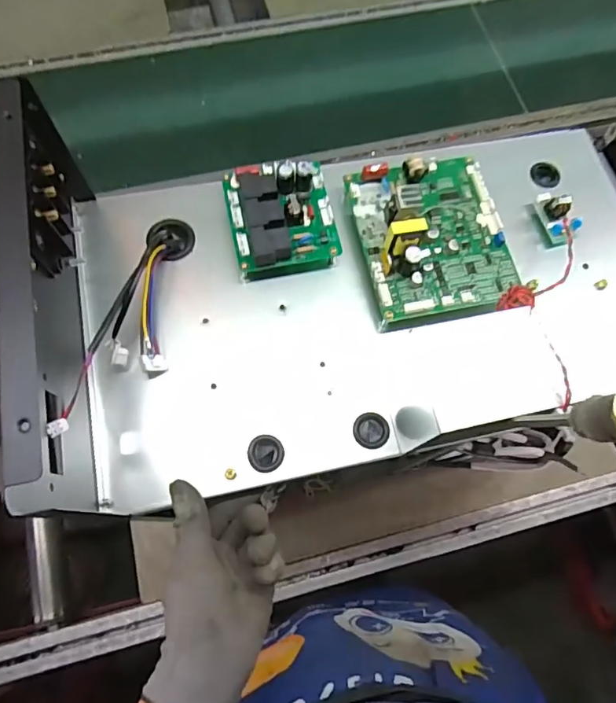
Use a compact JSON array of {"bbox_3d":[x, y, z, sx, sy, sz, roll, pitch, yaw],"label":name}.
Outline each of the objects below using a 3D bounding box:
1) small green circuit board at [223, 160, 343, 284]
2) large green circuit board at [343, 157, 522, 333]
[{"bbox_3d":[-0.024,-0.119,0.456,0.090,0.044,0.103,-11,69,-3],"label":"small green circuit board"},{"bbox_3d":[0.110,-0.106,0.445,0.127,0.042,0.151,-11,69,-3],"label":"large green circuit board"}]

